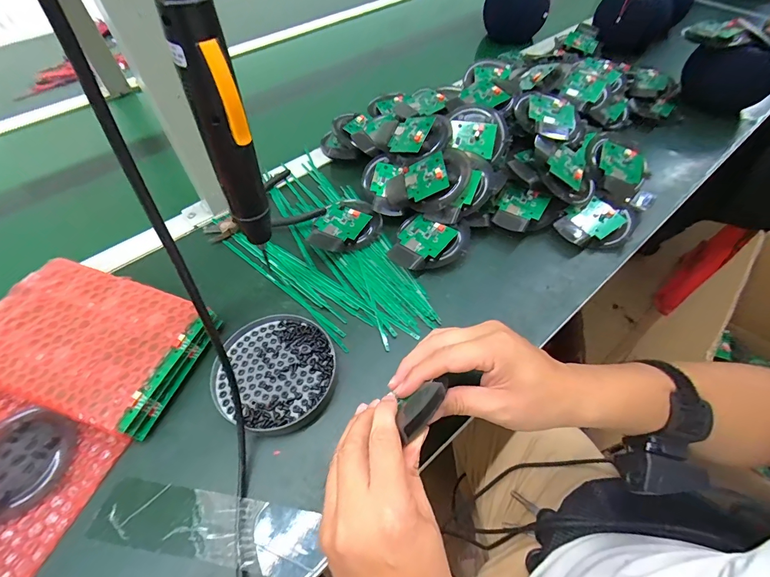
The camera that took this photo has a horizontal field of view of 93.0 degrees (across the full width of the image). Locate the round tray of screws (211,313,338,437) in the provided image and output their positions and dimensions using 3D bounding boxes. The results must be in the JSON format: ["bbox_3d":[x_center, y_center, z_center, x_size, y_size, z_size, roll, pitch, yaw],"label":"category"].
[{"bbox_3d":[-0.106,0.079,0.356,0.117,0.017,0.110,-1,54,1],"label":"round tray of screws"}]

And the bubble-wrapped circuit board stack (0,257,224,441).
[{"bbox_3d":[-0.289,0.049,0.359,0.209,0.039,0.136,14,56,12],"label":"bubble-wrapped circuit board stack"}]

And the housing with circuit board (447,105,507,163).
[{"bbox_3d":[0.124,-0.206,0.486,0.074,0.026,0.076,7,84,11],"label":"housing with circuit board"}]

